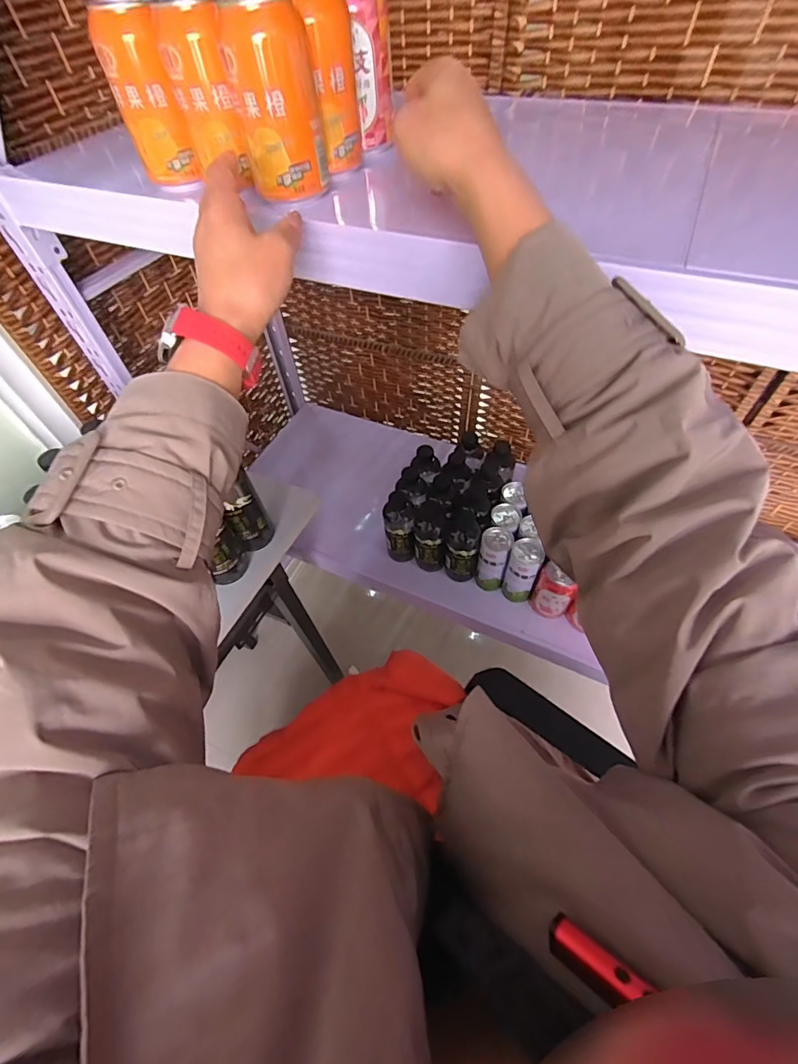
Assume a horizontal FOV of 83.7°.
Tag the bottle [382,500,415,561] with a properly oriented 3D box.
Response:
[{"bbox_3d":[0.000,0.006,0.852,0.054,0.150,0.051,-6,54,-1],"label":"bottle"}]

